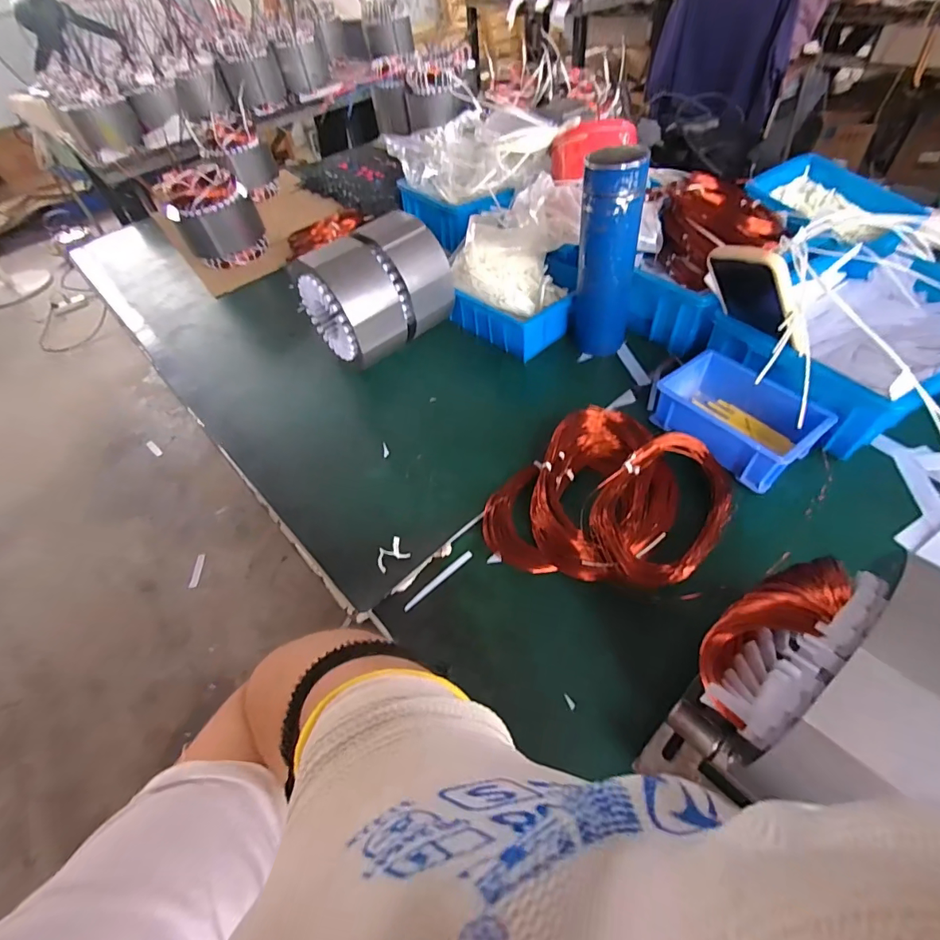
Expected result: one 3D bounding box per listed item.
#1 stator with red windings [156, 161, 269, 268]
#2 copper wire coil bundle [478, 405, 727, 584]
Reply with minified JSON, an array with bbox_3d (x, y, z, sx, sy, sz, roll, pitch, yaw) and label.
[{"bbox_3d":[-0.481,-0.478,0.862,0.149,0.133,0.128,-28,53,-15],"label":"stator with red windings"},{"bbox_3d":[0.135,0.032,0.438,0.205,0.039,0.176,-39,56,-22],"label":"copper wire coil bundle"}]

